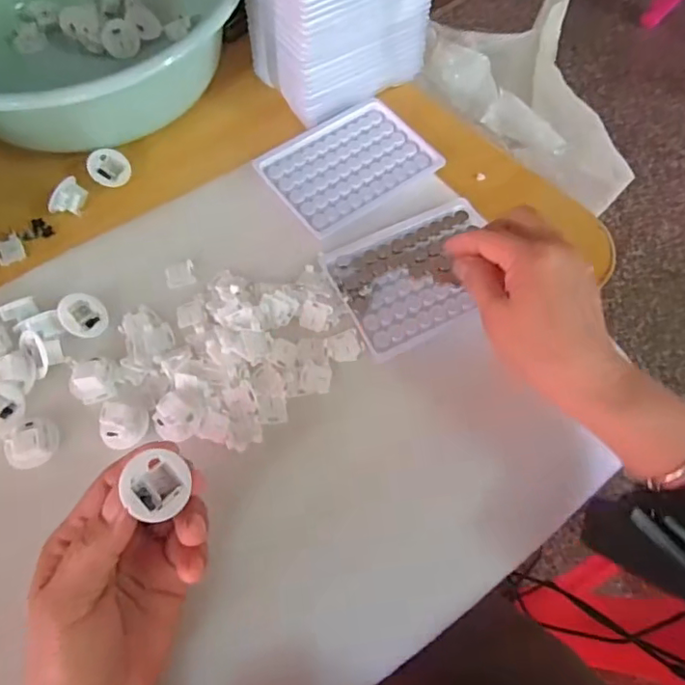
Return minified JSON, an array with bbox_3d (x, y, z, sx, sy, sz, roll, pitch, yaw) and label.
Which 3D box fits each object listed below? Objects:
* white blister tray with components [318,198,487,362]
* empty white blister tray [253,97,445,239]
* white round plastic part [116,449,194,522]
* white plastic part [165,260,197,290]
[{"bbox_3d":[0.057,-0.054,0.404,0.127,0.009,0.095,-25,68,-14],"label":"white blister tray with components"},{"bbox_3d":[0.004,-0.149,0.448,0.127,0.011,0.100,-33,69,-15],"label":"empty white blister tray"},{"bbox_3d":[-0.092,0.070,0.265,0.031,0.015,0.031,11,67,-28],"label":"white round plastic part"},{"bbox_3d":[-0.120,-0.051,0.402,0.020,0.005,0.019,-15,66,-7],"label":"white plastic part"}]

